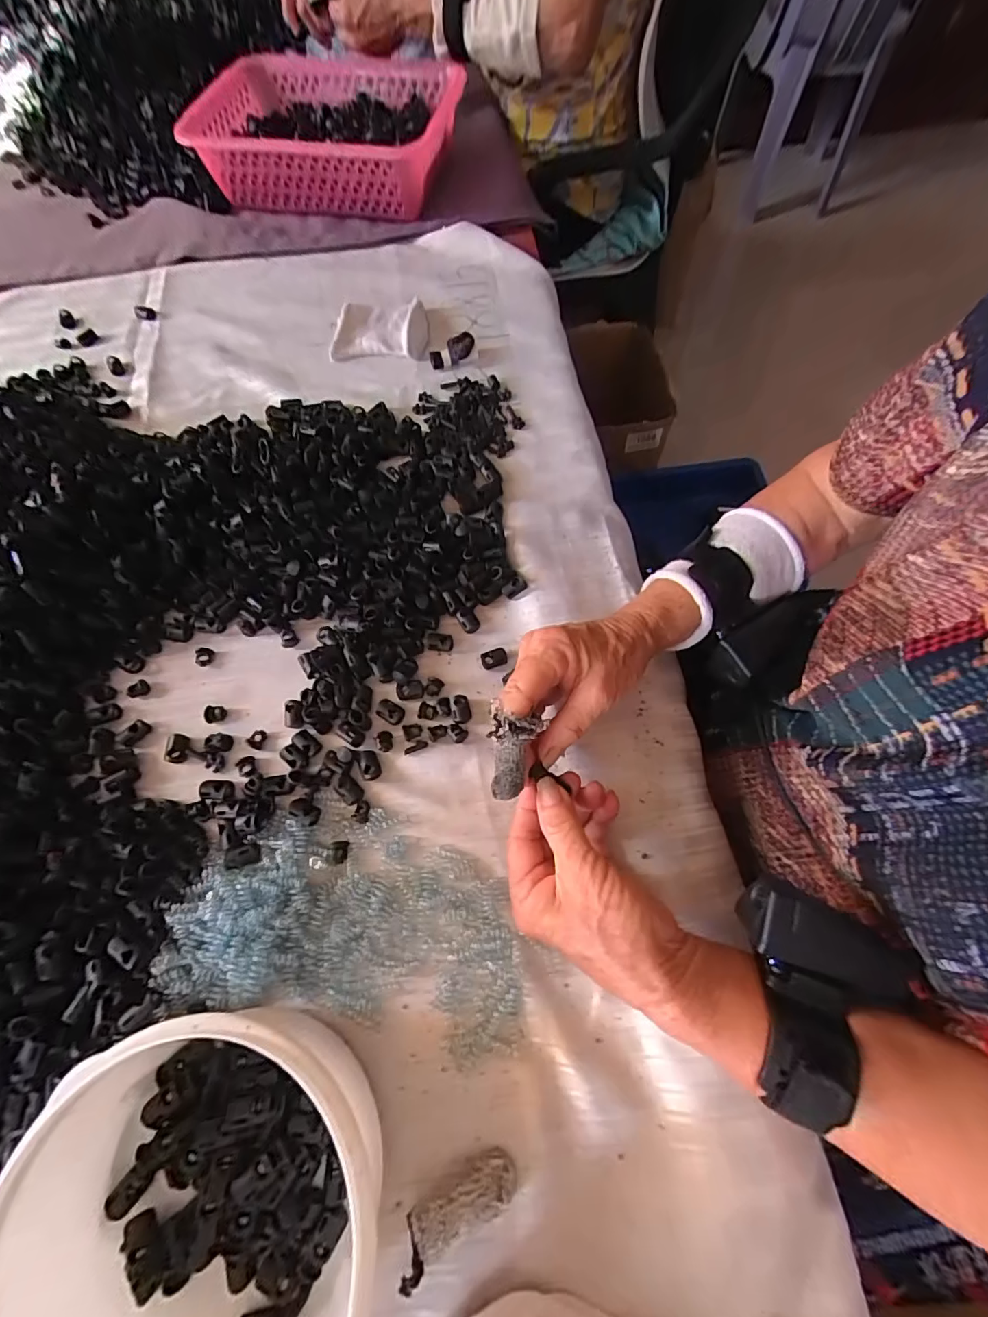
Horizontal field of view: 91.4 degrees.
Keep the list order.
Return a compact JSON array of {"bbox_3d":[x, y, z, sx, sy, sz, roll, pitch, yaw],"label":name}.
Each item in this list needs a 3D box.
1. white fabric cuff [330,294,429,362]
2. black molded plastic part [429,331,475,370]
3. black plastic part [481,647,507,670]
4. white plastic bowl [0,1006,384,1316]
[{"bbox_3d":[-0.113,-0.327,0.474,0.093,0.017,0.070,0,68,2],"label":"white fabric cuff"},{"bbox_3d":[-0.040,-0.292,0.457,0.042,0.029,0.015,-3,68,0],"label":"black molded plastic part"},{"bbox_3d":[0.000,-0.001,0.367,0.019,0.004,0.014,-19,69,-6],"label":"black plastic part"},{"bbox_3d":[-0.135,0.252,0.221,0.148,0.082,0.156,0,68,1],"label":"white plastic bowl"}]

